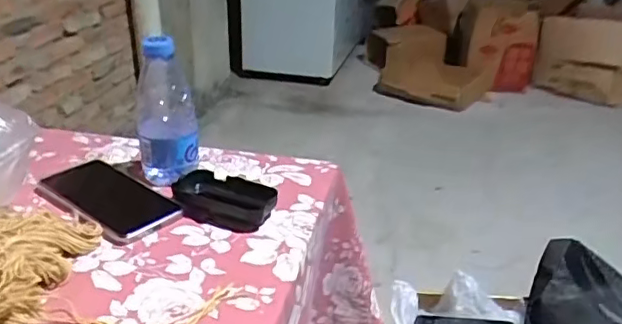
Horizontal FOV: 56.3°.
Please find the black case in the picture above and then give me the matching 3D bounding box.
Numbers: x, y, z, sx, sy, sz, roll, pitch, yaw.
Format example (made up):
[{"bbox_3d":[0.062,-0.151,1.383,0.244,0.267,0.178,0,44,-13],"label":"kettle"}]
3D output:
[{"bbox_3d":[-0.094,0.040,0.612,0.113,0.026,0.062,11,29,19],"label":"black case"}]

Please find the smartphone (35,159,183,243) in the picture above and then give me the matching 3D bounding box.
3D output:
[{"bbox_3d":[-0.227,0.035,0.637,0.183,0.014,0.080,22,33,35],"label":"smartphone"}]

